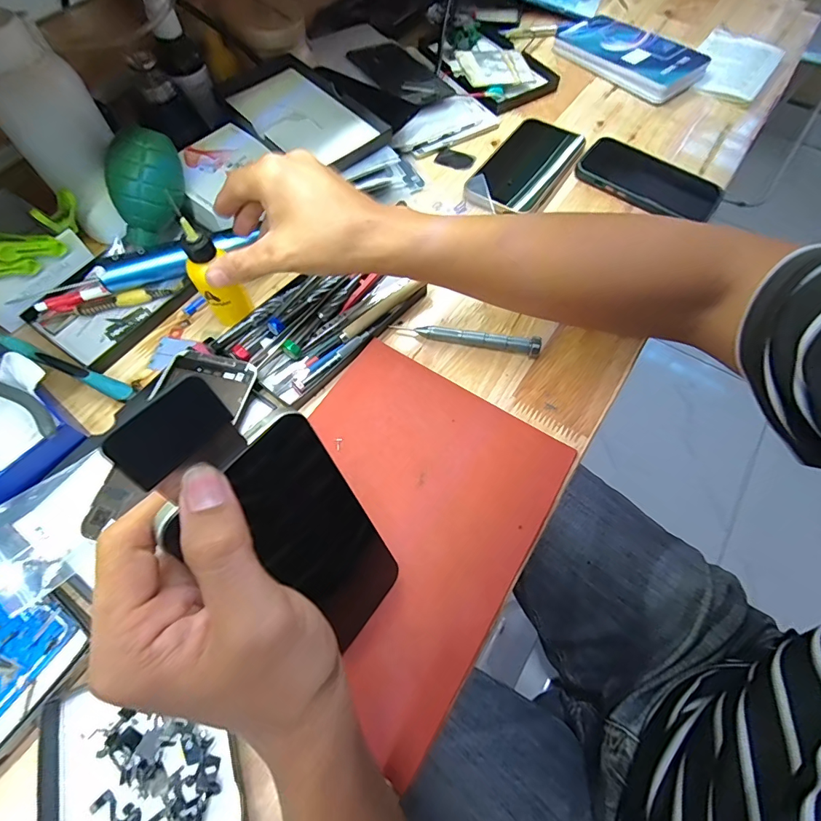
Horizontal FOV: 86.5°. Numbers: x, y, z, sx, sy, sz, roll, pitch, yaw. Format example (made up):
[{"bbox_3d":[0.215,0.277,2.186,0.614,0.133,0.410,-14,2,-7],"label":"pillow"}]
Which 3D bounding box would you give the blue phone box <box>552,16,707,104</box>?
[{"bbox_3d":[0.286,-0.481,0.583,0.106,0.024,0.199,-34,69,-16],"label":"blue phone box"}]

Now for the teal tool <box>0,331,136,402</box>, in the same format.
[{"bbox_3d":[-0.283,-0.037,0.355,0.119,0.008,0.014,25,65,-4],"label":"teal tool"}]

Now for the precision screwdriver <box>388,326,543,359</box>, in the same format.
[{"bbox_3d":[0.049,-0.066,0.385,0.129,0.017,0.011,10,64,5],"label":"precision screwdriver"}]

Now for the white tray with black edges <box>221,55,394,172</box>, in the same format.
[{"bbox_3d":[-0.119,-0.318,0.465,0.097,0.015,0.190,-40,70,-11],"label":"white tray with black edges"}]

